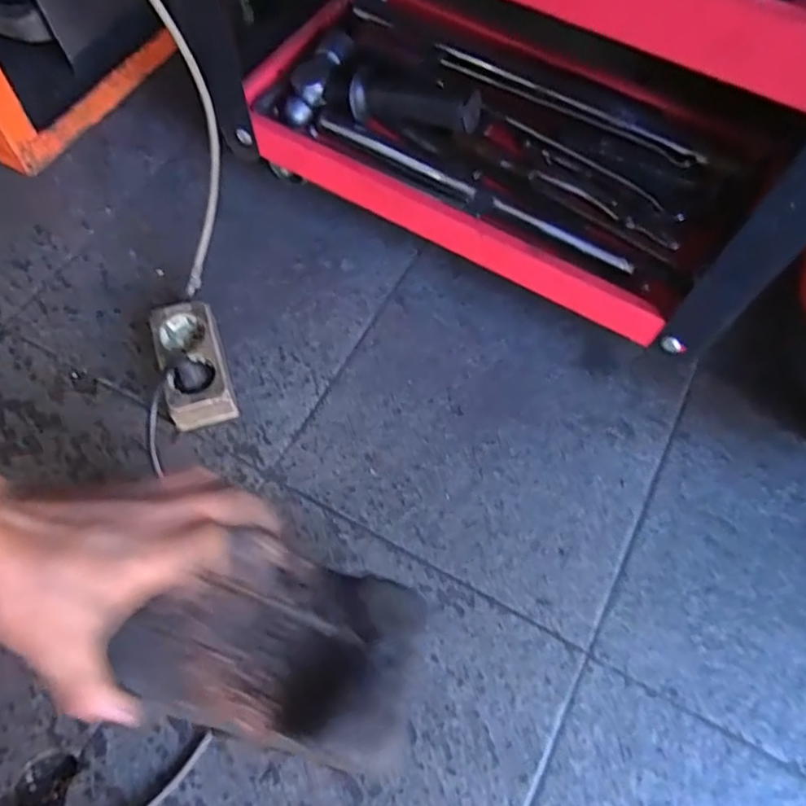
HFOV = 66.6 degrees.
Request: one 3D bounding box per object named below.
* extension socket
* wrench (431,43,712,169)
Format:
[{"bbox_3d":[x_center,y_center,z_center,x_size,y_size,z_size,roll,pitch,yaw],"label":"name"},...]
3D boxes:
[{"bbox_3d":[-0.187,-0.035,0.551,0.055,0.044,0.107,-15,66,-10],"label":"extension socket"},{"bbox_3d":[0.163,-0.303,0.621,0.290,0.015,0.024,31,67,11],"label":"wrench"}]

